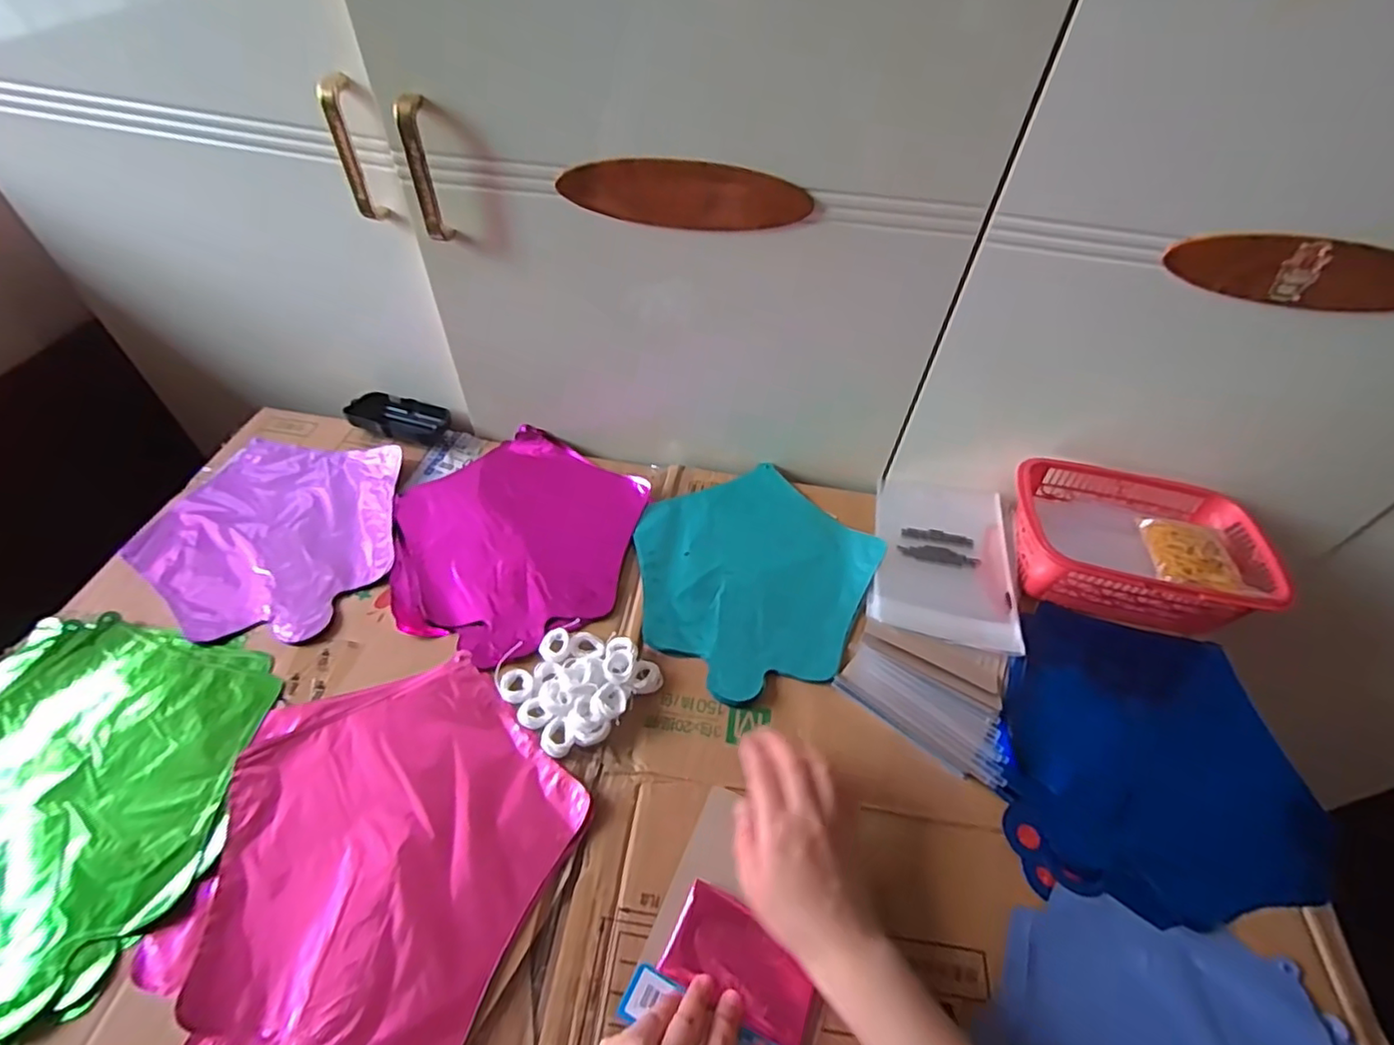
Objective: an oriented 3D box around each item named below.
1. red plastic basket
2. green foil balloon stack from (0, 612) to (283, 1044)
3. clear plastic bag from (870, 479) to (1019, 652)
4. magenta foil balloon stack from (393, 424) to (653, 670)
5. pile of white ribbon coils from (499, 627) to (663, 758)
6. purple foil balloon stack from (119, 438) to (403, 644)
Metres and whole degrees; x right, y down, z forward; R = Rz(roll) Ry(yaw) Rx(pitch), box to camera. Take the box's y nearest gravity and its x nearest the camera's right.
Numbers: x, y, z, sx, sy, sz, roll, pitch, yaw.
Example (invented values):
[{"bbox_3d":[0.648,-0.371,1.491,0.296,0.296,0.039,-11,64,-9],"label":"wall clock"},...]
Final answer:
[{"bbox_3d":[0.398,0.020,0.575,0.210,0.068,0.142,12,50,6],"label":"red plastic basket"},{"bbox_3d":[-0.439,0.192,0.412,0.242,0.027,0.266,10,50,5],"label":"green foil balloon stack"},{"bbox_3d":[0.238,0.023,0.598,0.128,0.010,0.204,13,50,7],"label":"clear plastic bag"},{"bbox_3d":[-0.173,0.010,0.586,0.223,0.011,0.240,20,51,13],"label":"magenta foil balloon stack"},{"bbox_3d":[-0.093,0.122,0.486,0.094,0.019,0.100,36,56,24],"label":"pile of white ribbon coils"},{"bbox_3d":[-0.388,0.004,0.572,0.217,0.012,0.224,2,48,-3],"label":"purple foil balloon stack"}]

